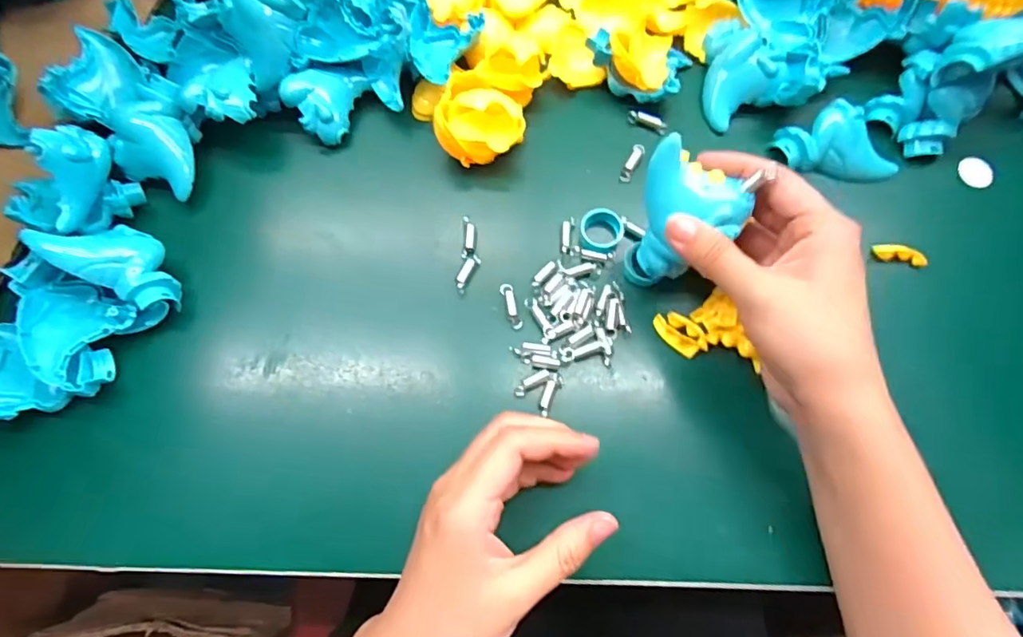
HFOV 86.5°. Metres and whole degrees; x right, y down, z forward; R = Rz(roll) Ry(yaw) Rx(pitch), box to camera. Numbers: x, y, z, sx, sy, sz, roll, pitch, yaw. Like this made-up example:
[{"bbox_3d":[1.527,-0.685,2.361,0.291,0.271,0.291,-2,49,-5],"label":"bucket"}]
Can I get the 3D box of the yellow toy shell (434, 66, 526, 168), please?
[{"bbox_3d":[-0.019,-0.124,0.351,0.052,0.038,0.053,8,71,3],"label":"yellow toy shell"}]

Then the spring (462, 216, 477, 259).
[{"bbox_3d":[-0.026,-0.050,0.340,0.008,0.008,0.026,1,71,1],"label":"spring"}]

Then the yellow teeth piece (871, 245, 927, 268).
[{"bbox_3d":[0.238,-0.039,0.333,0.029,0.006,0.010,18,71,19],"label":"yellow teeth piece"}]

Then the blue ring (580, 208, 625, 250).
[{"bbox_3d":[0.058,-0.055,0.342,0.024,0.015,0.027,-19,72,-6],"label":"blue ring"}]

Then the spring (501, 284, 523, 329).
[{"bbox_3d":[0.000,-0.008,0.328,0.007,0.006,0.029,-14,71,-4],"label":"spring"}]

